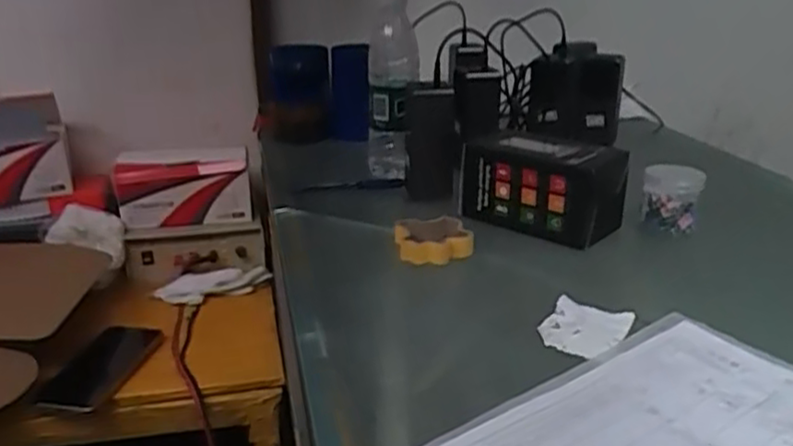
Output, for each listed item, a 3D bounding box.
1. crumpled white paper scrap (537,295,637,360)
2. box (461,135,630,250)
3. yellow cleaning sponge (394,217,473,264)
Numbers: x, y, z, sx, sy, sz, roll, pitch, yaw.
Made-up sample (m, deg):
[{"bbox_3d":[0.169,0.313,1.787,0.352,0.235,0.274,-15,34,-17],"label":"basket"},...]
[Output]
[{"bbox_3d":[0.147,0.082,0.562,0.057,0.014,0.071,13,25,31],"label":"crumpled white paper scrap"},{"bbox_3d":[0.151,-0.041,0.759,0.160,0.088,0.082,17,27,38],"label":"box"},{"bbox_3d":[0.036,0.016,0.698,0.072,0.033,0.047,-2,21,-3],"label":"yellow cleaning sponge"}]

